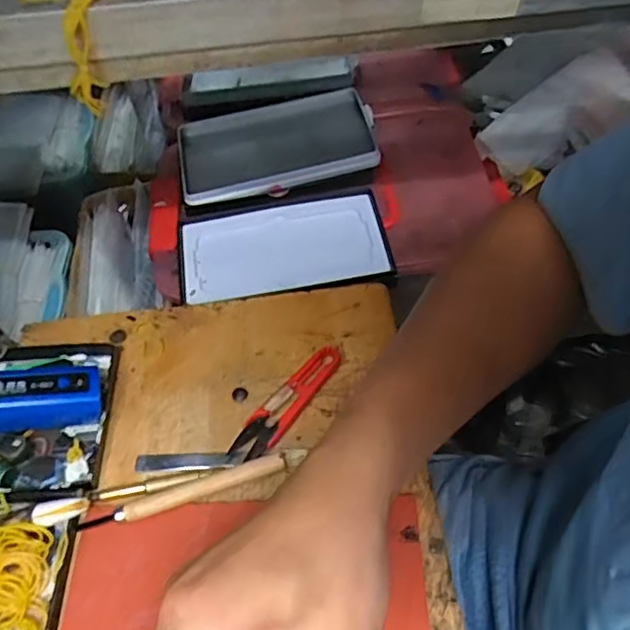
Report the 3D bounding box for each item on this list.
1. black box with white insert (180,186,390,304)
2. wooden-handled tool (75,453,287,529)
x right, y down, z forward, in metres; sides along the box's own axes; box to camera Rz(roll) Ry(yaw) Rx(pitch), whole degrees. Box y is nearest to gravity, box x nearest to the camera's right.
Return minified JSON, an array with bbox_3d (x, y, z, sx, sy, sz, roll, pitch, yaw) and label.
[{"bbox_3d":[-0.027,-0.063,0.511,0.174,0.023,0.107,-6,54,-9],"label":"black box with white insert"},{"bbox_3d":[-0.079,0.109,0.364,0.123,0.017,0.015,-16,56,-8],"label":"wooden-handled tool"}]

